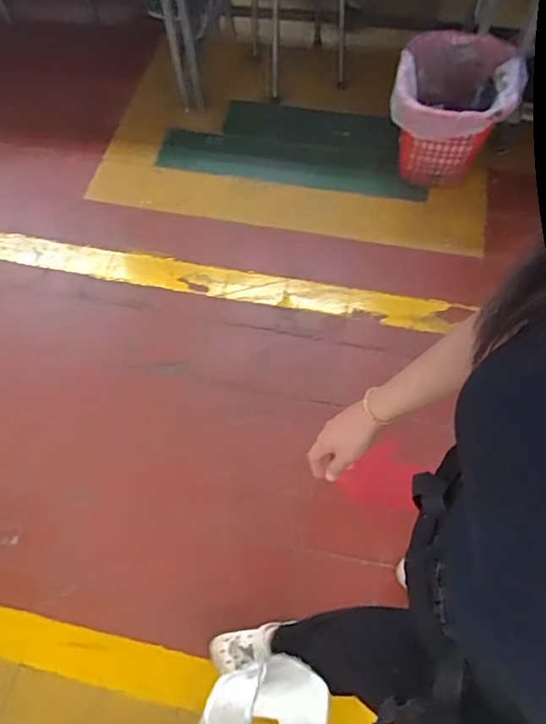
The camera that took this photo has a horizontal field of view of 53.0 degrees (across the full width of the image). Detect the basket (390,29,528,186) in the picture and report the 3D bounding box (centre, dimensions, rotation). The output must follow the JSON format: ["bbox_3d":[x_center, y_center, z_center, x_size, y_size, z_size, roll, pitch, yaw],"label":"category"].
[{"bbox_3d":[0.549,-0.783,1.753,0.356,0.372,0.398,10,64,8],"label":"basket"}]

